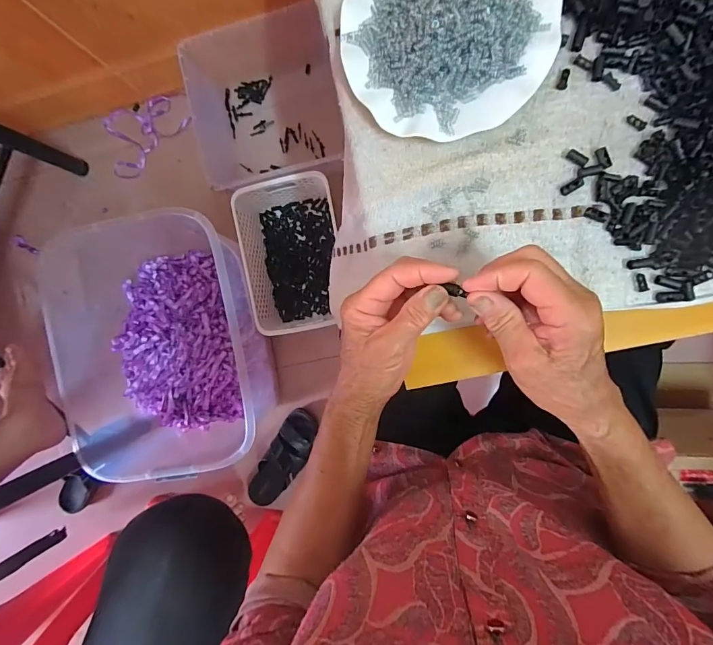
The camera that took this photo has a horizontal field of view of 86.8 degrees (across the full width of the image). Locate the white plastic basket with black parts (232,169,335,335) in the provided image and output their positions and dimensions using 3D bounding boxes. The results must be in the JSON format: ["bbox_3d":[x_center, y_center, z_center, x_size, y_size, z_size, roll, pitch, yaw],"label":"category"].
[{"bbox_3d":[-0.144,-0.153,0.836,0.185,0.112,0.303,-8,93,7],"label":"white plastic basket with black parts"}]

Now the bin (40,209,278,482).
[{"bbox_3d":[-0.383,0.029,0.793,0.377,0.232,0.525,-8,93,7],"label":"bin"}]

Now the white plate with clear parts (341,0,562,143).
[{"bbox_3d":[0.079,-0.257,0.326,0.179,0.047,0.179,0,94,6],"label":"white plate with clear parts"}]

